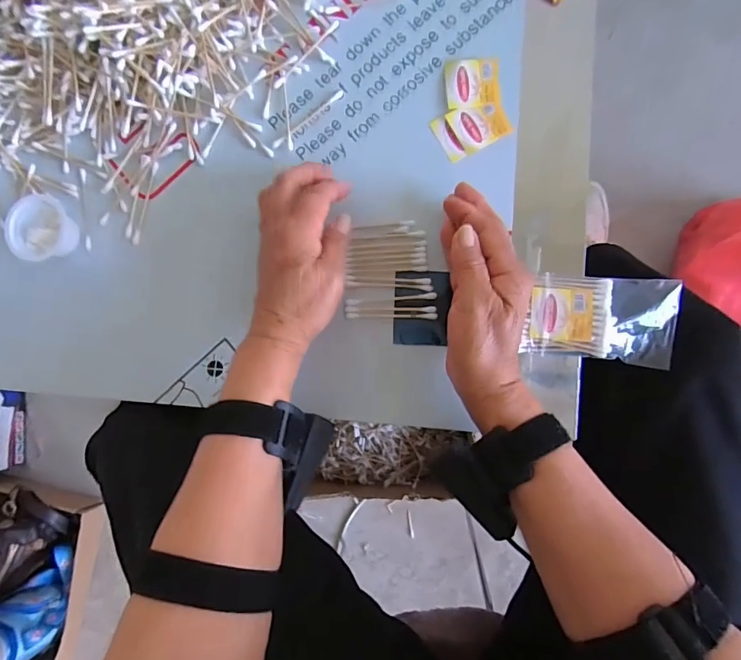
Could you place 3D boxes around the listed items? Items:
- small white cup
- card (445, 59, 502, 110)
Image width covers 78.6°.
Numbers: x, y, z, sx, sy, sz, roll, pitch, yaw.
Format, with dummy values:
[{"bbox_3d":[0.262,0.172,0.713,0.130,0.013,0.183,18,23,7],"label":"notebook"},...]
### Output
[{"bbox_3d":[-0.279,-0.085,0.385,0.043,0.030,0.054,29,91,5],"label":"small white cup"},{"bbox_3d":[0.084,-0.203,0.371,0.043,0.005,0.040,-6,88,4],"label":"card"}]

